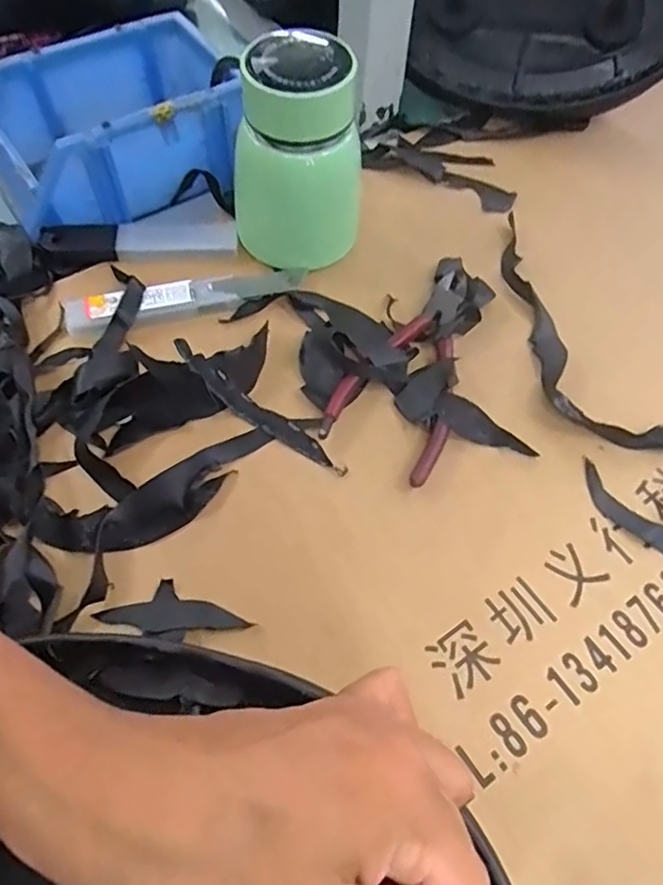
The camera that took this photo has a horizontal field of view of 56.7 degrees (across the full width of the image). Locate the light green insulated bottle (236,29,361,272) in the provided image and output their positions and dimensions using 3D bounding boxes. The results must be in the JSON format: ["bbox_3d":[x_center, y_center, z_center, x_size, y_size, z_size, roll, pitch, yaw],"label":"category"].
[{"bbox_3d":[-0.019,-0.170,0.373,0.066,0.117,0.066,-38,69,-22],"label":"light green insulated bottle"}]

